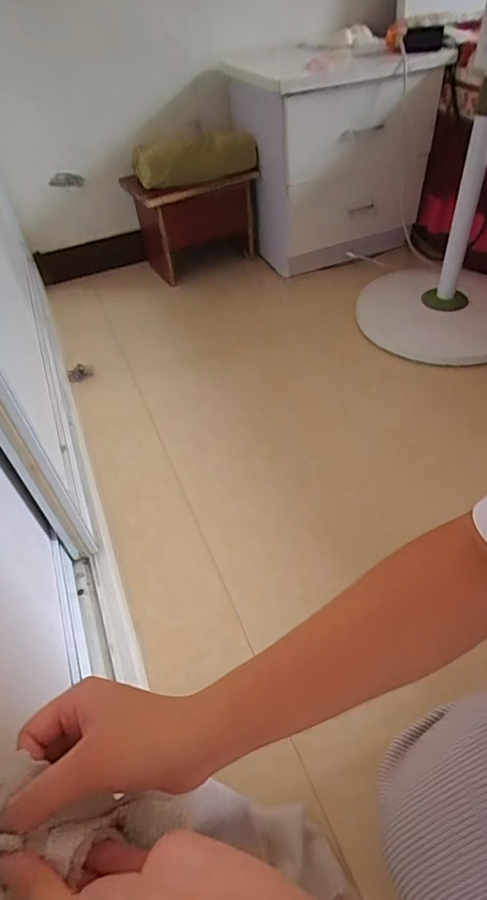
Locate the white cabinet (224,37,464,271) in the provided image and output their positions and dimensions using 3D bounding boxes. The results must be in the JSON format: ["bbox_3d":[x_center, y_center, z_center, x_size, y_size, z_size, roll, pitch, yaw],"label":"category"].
[{"bbox_3d":[0.246,-0.778,1.310,0.457,0.478,0.288,-24,48,-16],"label":"white cabinet"}]

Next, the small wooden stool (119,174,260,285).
[{"bbox_3d":[-0.155,-0.696,1.420,0.329,0.255,0.304,-17,47,-10],"label":"small wooden stool"}]

